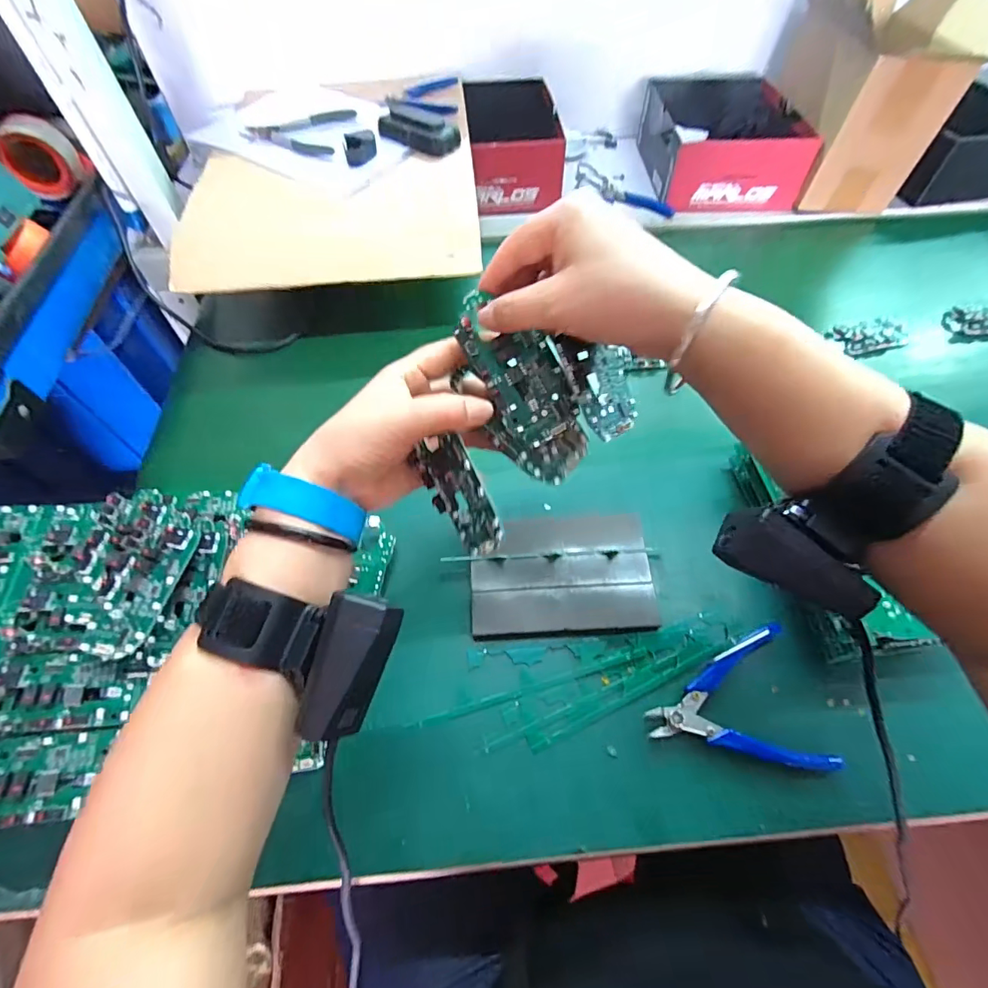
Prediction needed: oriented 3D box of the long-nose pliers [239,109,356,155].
[{"bbox_3d":[-0.265,-0.494,0.658,0.134,0.019,0.128,6,58,5],"label":"long-nose pliers"}]

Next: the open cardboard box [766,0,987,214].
[{"bbox_3d":[0.505,-0.575,0.682,0.182,0.216,0.289,1,57,2],"label":"open cardboard box"}]

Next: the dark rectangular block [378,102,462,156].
[{"bbox_3d":[-0.099,-0.465,0.621,0.109,0.038,0.046,21,60,14],"label":"dark rectangular block"}]

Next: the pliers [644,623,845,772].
[{"bbox_3d":[0.175,0.159,0.357,0.123,0.011,0.099,-10,58,-5],"label":"pliers"}]

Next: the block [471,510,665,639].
[{"bbox_3d":[0.057,0.066,0.415,0.150,0.015,0.106,-3,57,-1],"label":"block"}]

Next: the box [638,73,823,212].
[{"bbox_3d":[0.338,-0.544,0.733,0.185,0.097,0.254,-3,57,0],"label":"box"}]

